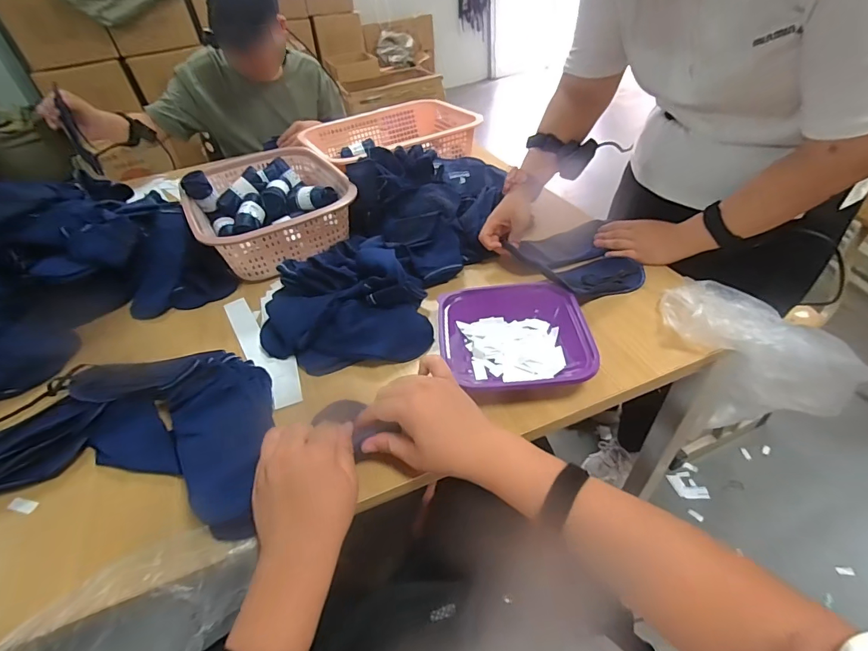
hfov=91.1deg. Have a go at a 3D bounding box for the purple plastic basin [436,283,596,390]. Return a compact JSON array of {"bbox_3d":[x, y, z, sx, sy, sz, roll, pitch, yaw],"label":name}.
[{"bbox_3d":[0.105,0.016,0.571,0.194,0.046,0.175,-5,41,2],"label":"purple plastic basin"}]

